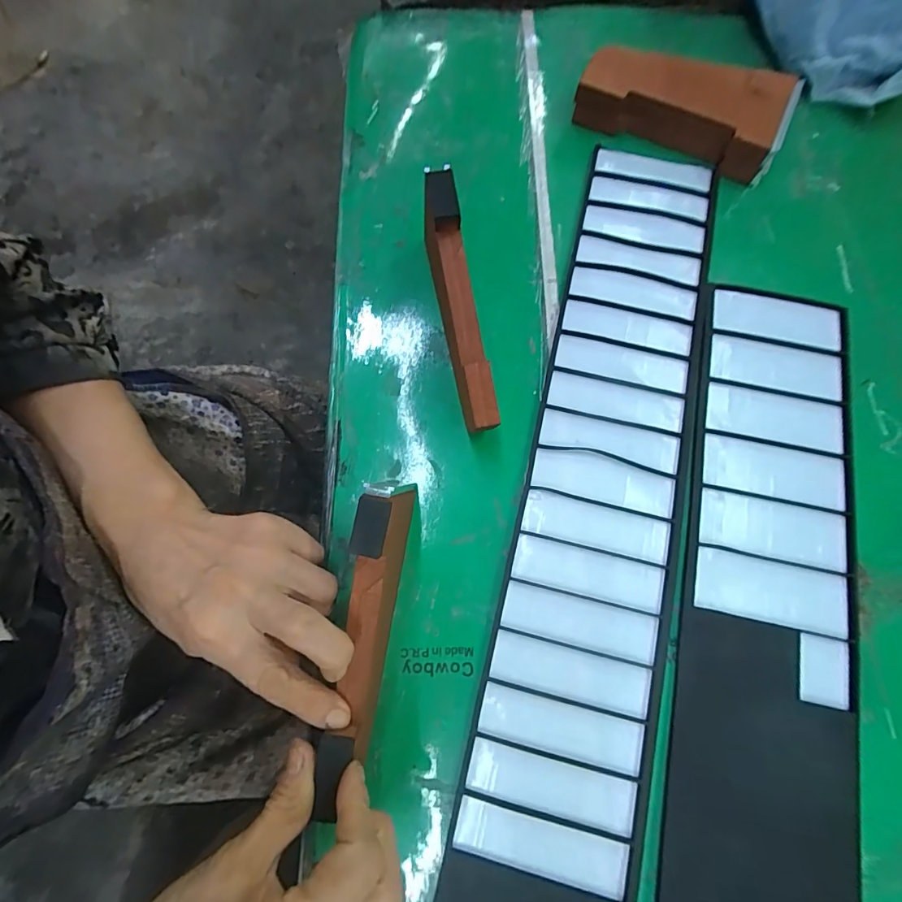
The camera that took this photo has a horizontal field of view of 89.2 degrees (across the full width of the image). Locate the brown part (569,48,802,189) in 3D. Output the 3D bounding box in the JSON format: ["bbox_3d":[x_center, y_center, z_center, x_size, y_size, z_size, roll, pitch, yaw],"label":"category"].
[{"bbox_3d":[0.176,-0.267,0.349,0.154,0.035,0.074,20,75,6],"label":"brown part"}]

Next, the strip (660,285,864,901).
[{"bbox_3d":[0.154,0.235,0.227,0.098,0.004,0.718,13,74,4],"label":"strip"}]

